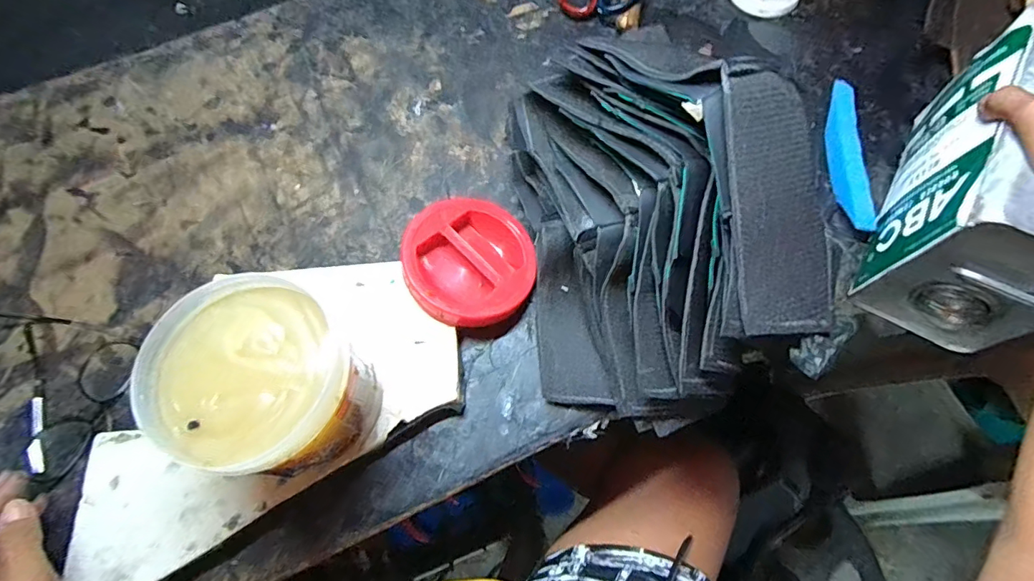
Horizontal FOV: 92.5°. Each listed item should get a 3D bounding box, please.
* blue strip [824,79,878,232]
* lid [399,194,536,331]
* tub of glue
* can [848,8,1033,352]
[{"bbox_3d":[0.330,-0.136,0.498,0.031,0.007,0.177,-18,57,45],"label":"blue strip"},{"bbox_3d":[-0.044,-0.027,0.453,0.122,0.035,0.122,6,66,-14],"label":"lid"},{"bbox_3d":[-0.163,0.073,0.360,0.116,0.150,0.110,-1,67,2],"label":"tub of glue"},{"bbox_3d":[0.390,-0.087,0.405,0.105,0.166,0.221,25,70,13],"label":"can"}]

